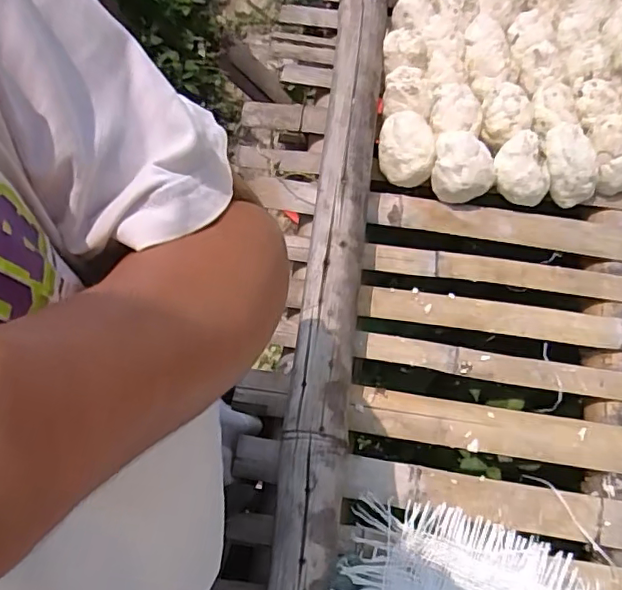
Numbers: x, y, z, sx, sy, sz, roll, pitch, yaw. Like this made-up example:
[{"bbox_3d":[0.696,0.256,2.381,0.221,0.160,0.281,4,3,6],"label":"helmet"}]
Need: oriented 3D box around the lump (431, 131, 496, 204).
[{"bbox_3d":[0.175,-0.145,0.644,0.070,0.064,0.062,5,66,2],"label":"lump"}]

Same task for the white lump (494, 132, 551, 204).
[{"bbox_3d":[0.245,-0.143,0.649,0.071,0.062,0.065,31,69,13],"label":"white lump"}]

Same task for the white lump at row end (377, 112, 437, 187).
[{"bbox_3d":[0.111,-0.171,0.657,0.065,0.064,0.071,5,66,2],"label":"white lump at row end"}]

